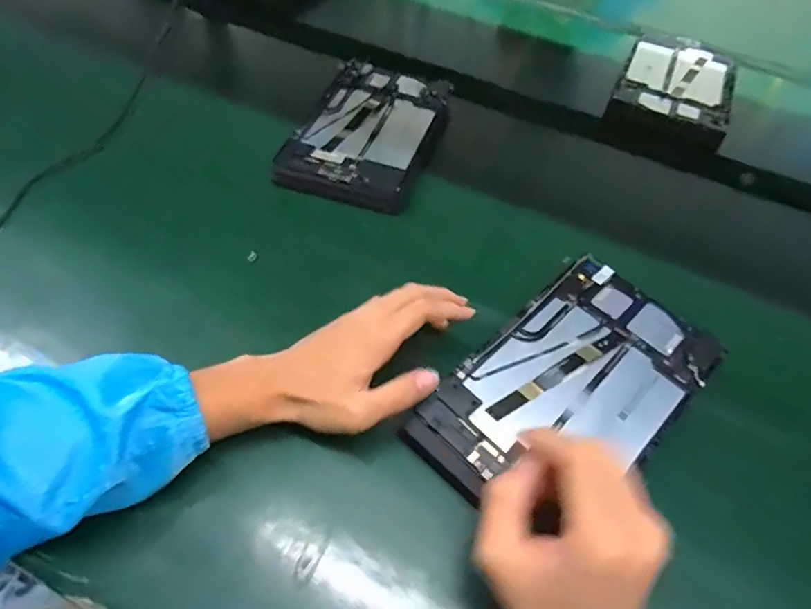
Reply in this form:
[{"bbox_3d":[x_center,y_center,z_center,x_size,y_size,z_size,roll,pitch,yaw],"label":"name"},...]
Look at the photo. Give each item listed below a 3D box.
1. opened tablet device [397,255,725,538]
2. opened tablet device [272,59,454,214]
[{"bbox_3d":[0.137,0.068,0.424,0.252,0.016,0.146,-37,64,-26],"label":"opened tablet device"},{"bbox_3d":[-0.043,-0.207,0.634,0.156,0.033,0.253,16,54,6],"label":"opened tablet device"}]

